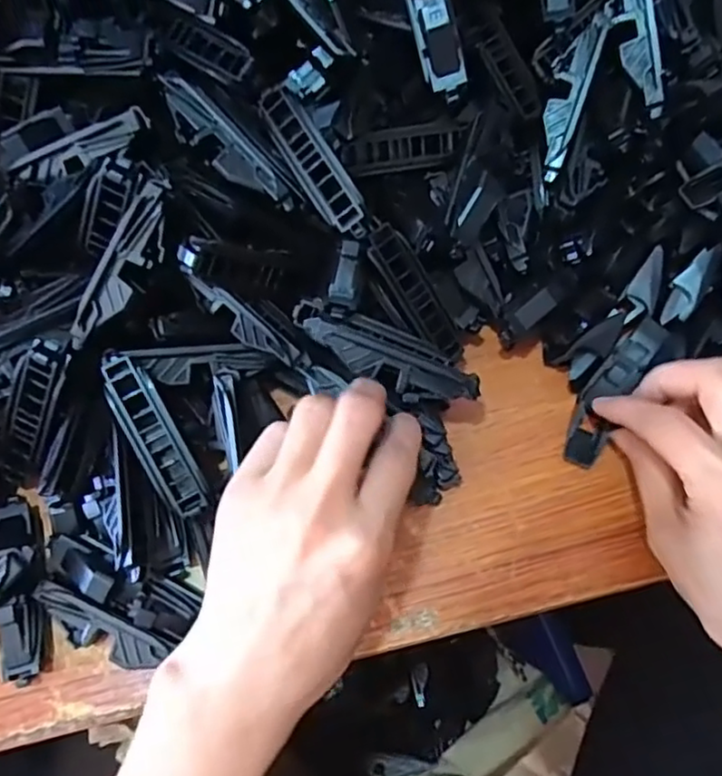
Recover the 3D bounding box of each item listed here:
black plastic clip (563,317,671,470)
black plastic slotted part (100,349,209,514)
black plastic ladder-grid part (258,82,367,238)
[{"bbox_3d":[0.126,0.001,0.326,0.021,0.014,0.083,32,83,12],"label":"black plastic clip"},{"bbox_3d":[-0.092,0.020,0.289,0.020,0.013,0.078,-28,93,-12],"label":"black plastic slotted part"},{"bbox_3d":[-0.022,-0.103,0.295,0.020,0.005,0.079,-34,85,19],"label":"black plastic ladder-grid part"}]

